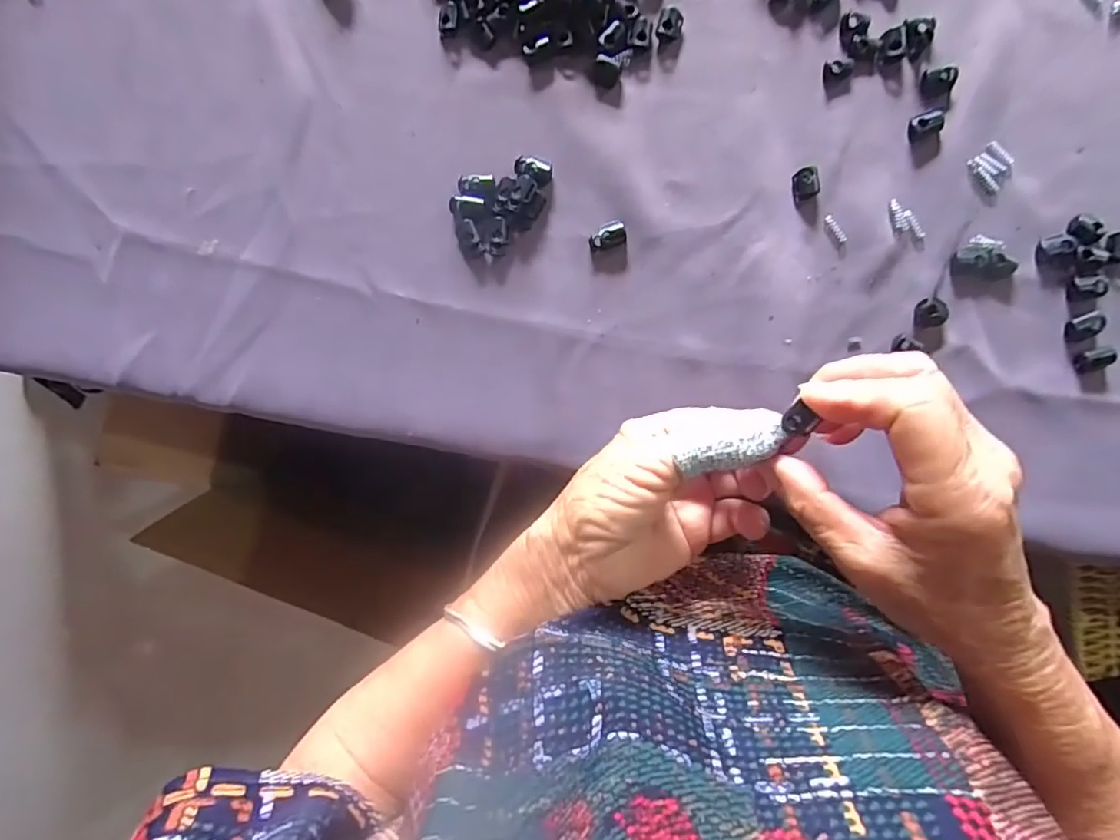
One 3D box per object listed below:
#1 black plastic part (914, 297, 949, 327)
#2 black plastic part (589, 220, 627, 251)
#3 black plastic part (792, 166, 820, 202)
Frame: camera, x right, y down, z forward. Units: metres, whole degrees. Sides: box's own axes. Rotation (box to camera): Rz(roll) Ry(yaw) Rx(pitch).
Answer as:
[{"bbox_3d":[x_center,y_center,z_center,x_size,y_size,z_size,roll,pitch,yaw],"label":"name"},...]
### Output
[{"bbox_3d":[0.195,-0.056,0.301,0.016,0.005,0.015,1,95,6],"label":"black plastic part"},{"bbox_3d":[0.026,-0.103,0.320,0.021,0.005,0.013,-13,93,7],"label":"black plastic part"},{"bbox_3d":[0.130,-0.125,0.304,0.014,0.006,0.015,-16,93,7],"label":"black plastic part"}]

